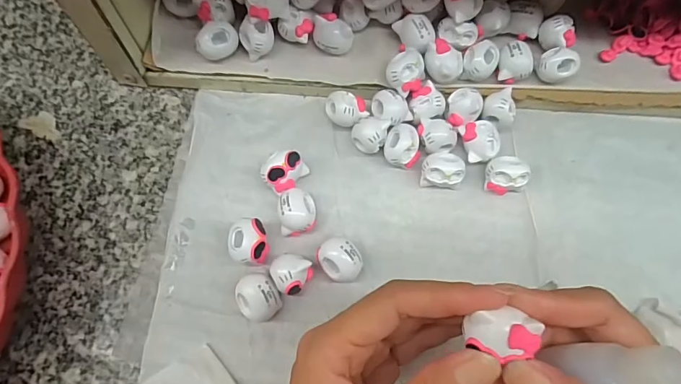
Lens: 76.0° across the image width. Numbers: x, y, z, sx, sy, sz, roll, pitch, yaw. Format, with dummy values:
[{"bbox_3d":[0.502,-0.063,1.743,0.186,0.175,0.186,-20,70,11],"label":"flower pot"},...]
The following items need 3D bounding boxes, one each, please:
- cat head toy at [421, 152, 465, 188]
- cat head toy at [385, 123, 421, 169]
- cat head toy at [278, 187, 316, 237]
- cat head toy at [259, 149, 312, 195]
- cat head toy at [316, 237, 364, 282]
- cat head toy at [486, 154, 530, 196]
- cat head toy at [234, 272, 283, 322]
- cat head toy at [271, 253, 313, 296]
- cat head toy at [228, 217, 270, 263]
[{"bbox_3d":[0.061,-0.013,0.263,0.024,0.018,0.018,-10,72,-6],"label":"cat head toy"},{"bbox_3d":[0.038,-0.027,0.265,0.022,0.018,0.024,1,71,-2],"label":"cat head toy"},{"bbox_3d":[-0.025,0.012,0.251,0.020,0.021,0.024,-2,72,-3],"label":"cat head toy"},{"bbox_3d":[-0.032,-0.012,0.255,0.017,0.027,0.025,35,74,9],"label":"cat head toy"},{"bbox_3d":[0.000,0.038,0.243,0.025,0.019,0.022,22,72,5],"label":"cat head toy"},{"bbox_3d":[0.100,-0.011,0.264,0.023,0.018,0.020,-15,73,-7],"label":"cat head toy"},{"bbox_3d":[-0.044,0.057,0.234,0.022,0.019,0.025,-31,75,-12],"label":"cat head toy"},{"bbox_3d":[-0.027,0.045,0.237,0.020,0.025,0.020,1,71,-2],"label":"cat head toy"},{"bbox_3d":[-0.051,0.028,0.244,0.020,0.018,0.024,-6,72,-4],"label":"cat head toy"}]

